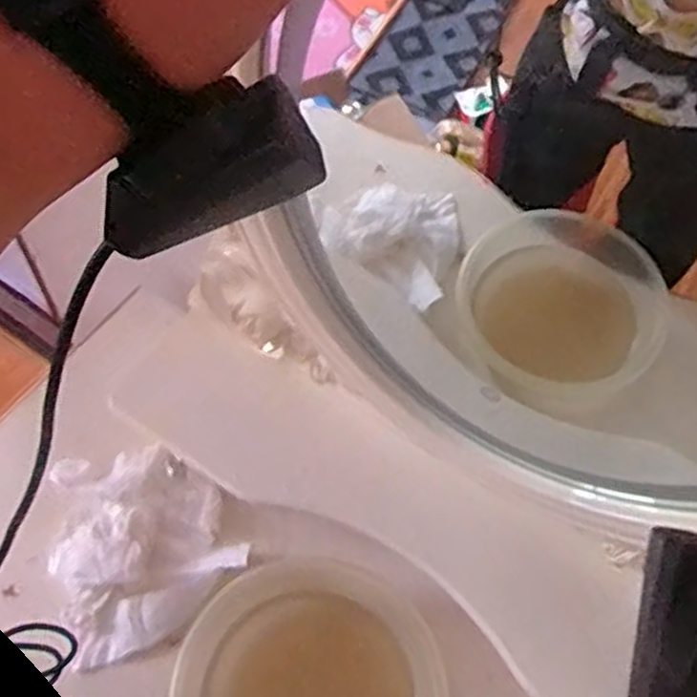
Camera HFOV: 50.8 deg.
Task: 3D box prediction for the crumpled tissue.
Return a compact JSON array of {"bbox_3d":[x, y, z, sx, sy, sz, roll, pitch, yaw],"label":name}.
[{"bbox_3d":[-0.229,0.210,0.811,0.194,0.056,0.220,-18,62,-14],"label":"crumpled tissue"}]

